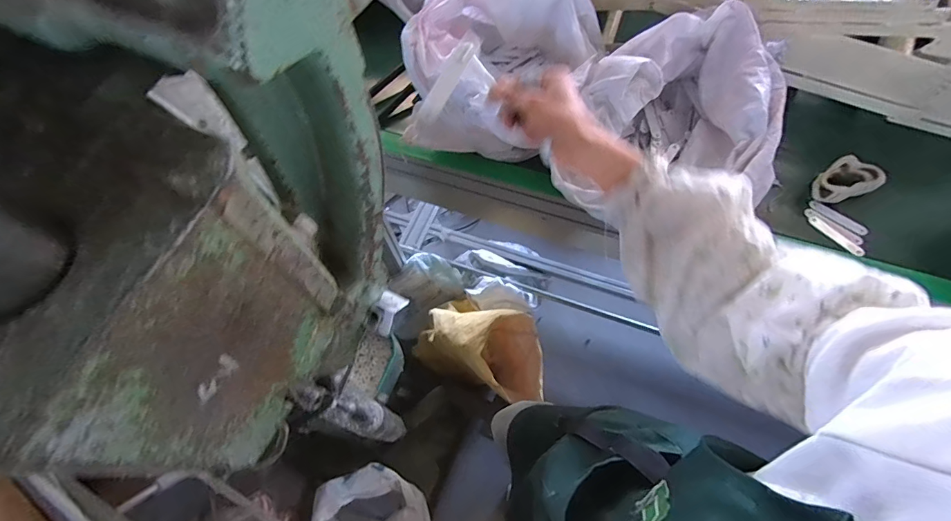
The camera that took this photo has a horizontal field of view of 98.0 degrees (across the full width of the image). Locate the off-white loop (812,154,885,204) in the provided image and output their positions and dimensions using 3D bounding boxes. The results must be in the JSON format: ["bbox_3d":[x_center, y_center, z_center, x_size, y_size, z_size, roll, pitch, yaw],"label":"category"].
[{"bbox_3d":[0.603,-0.132,0.671,0.096,0.043,0.061,-20,64,-6],"label":"off-white loop"}]

